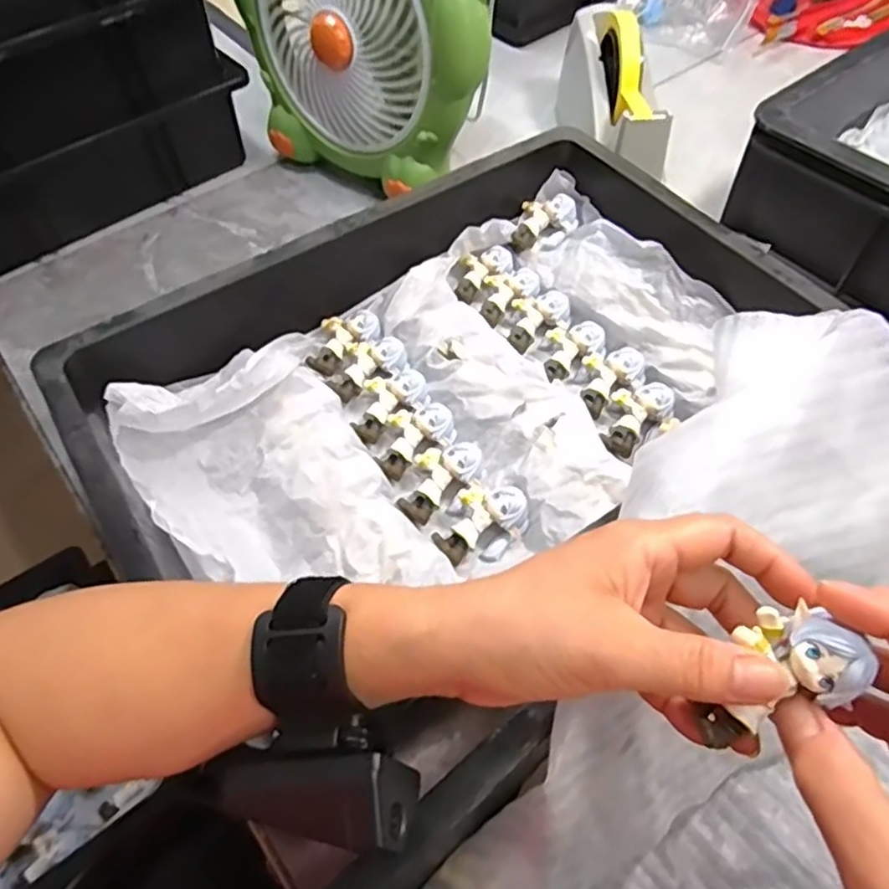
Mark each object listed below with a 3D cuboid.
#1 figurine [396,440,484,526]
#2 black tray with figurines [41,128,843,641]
[{"bbox_3d":[-0.004,0.023,0.446,0.036,0.023,0.064,40,82,22],"label":"figurine"},{"bbox_3d":[-0.005,-0.052,0.458,0.438,0.080,0.269,-30,60,-17],"label":"black tray with figurines"}]

